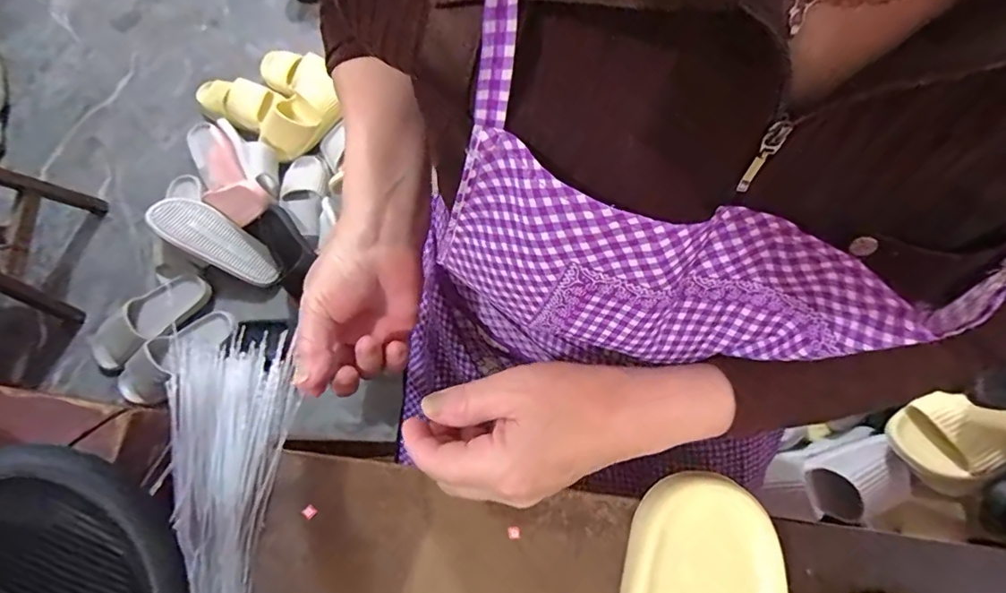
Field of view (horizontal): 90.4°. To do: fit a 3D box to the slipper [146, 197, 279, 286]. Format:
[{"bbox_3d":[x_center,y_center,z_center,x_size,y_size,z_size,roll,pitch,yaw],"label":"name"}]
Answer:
[{"bbox_3d":[-0.633,-0.125,1.114,0.275,0.057,0.110,35,75,-18],"label":"slipper"}]

